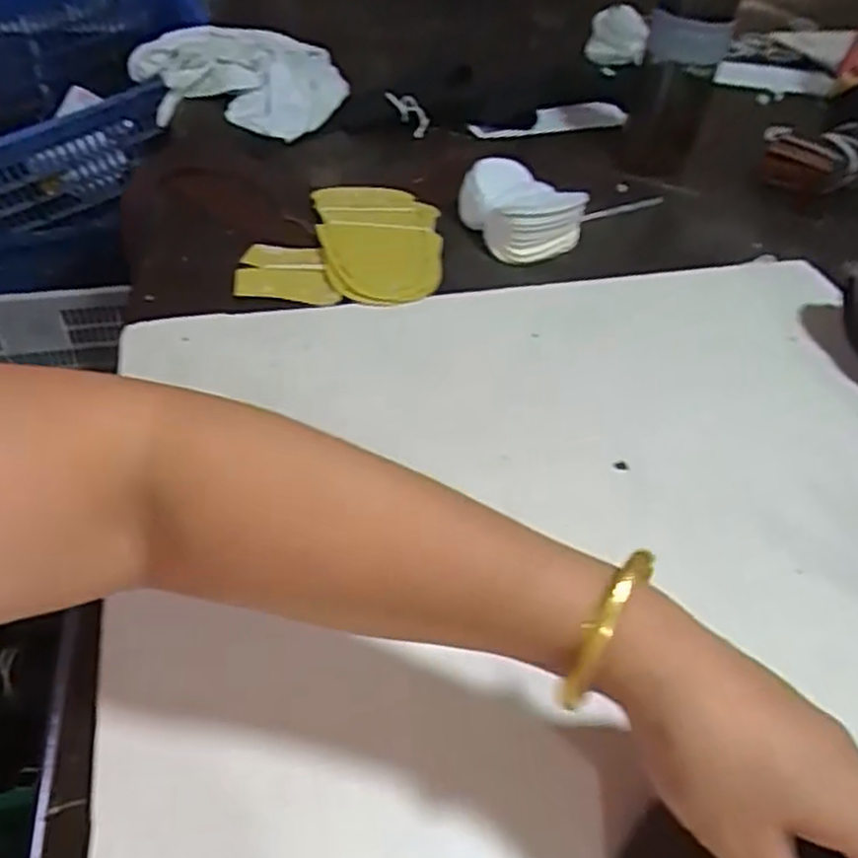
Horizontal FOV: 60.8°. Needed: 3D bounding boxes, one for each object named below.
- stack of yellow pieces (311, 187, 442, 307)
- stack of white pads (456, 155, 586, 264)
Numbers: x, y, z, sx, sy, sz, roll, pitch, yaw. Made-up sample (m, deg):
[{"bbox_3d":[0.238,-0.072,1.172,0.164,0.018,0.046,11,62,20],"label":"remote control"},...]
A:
[{"bbox_3d":[-0.043,-0.156,0.609,0.104,0.016,0.162,2,44,-4],"label":"stack of yellow pieces"},{"bbox_3d":[0.074,-0.192,0.639,0.101,0.043,0.091,33,50,25],"label":"stack of white pads"}]

